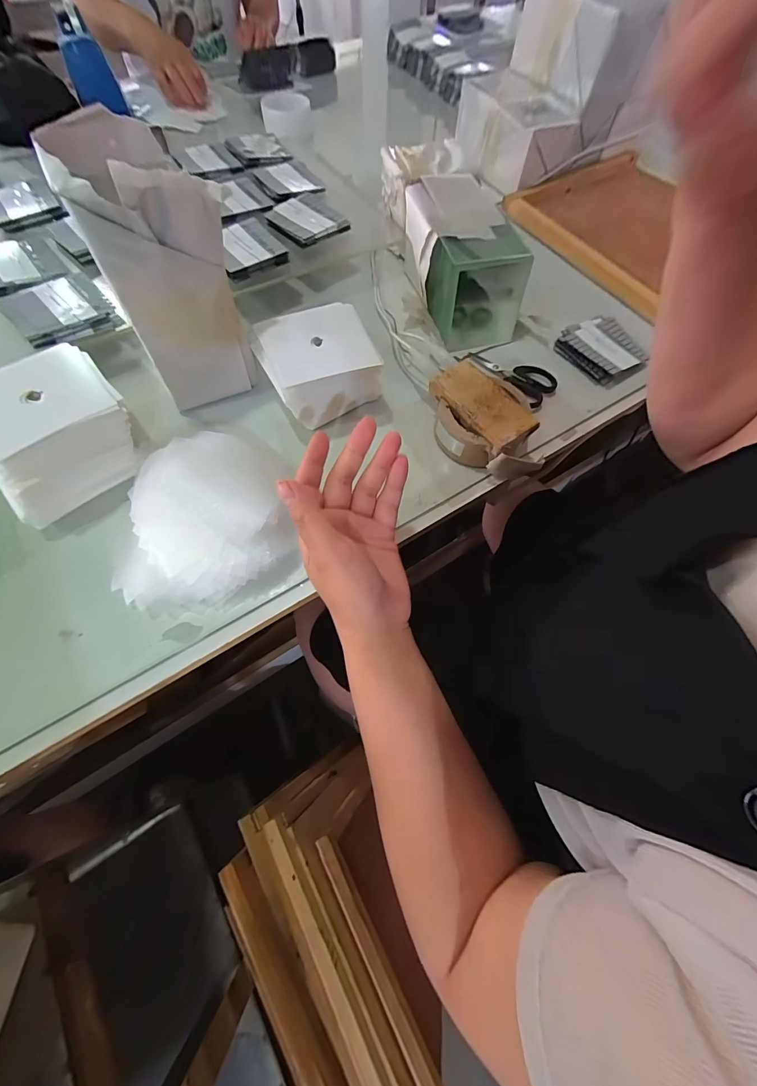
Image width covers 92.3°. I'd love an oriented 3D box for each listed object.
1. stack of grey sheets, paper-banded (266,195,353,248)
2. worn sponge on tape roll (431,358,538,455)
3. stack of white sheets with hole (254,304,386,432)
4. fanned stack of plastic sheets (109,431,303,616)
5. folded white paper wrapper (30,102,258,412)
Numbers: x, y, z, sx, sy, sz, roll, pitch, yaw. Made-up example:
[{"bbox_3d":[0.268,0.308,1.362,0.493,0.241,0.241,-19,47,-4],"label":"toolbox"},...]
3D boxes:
[{"bbox_3d":[-0.097,-0.425,0.475,0.082,0.009,0.090,-42,73,-19],"label":"stack of grey sheets, paper-banded"},{"bbox_3d":[0.109,-0.143,0.372,0.057,0.011,0.111,-33,71,-16],"label":"worn sponge on tape roll"},{"bbox_3d":[-0.060,-0.183,0.391,0.113,0.073,0.111,-23,68,-12],"label":"stack of white sheets with hole"},{"bbox_3d":[-0.151,-0.016,0.318,0.140,0.063,0.170,39,69,14],"label":"fanned stack of plastic sheets"},{"bbox_3d":[-0.192,-0.250,0.351,0.104,0.189,0.114,-25,69,-13],"label":"folded white paper wrapper"}]

